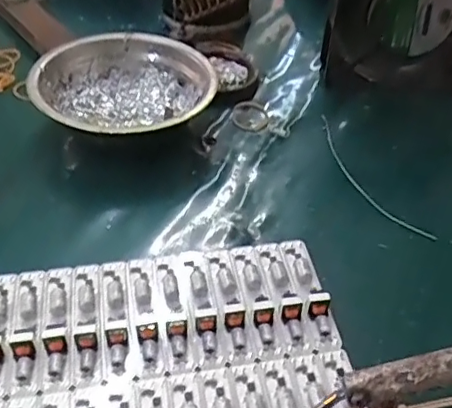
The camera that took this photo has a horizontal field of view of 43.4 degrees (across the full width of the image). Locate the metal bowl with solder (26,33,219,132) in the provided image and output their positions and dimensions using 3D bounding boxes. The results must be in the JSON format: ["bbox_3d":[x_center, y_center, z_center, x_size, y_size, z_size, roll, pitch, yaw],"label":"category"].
[{"bbox_3d":[-0.072,-0.080,0.413,0.126,0.038,0.126,2,45,-2],"label":"metal bowl with solder"}]

